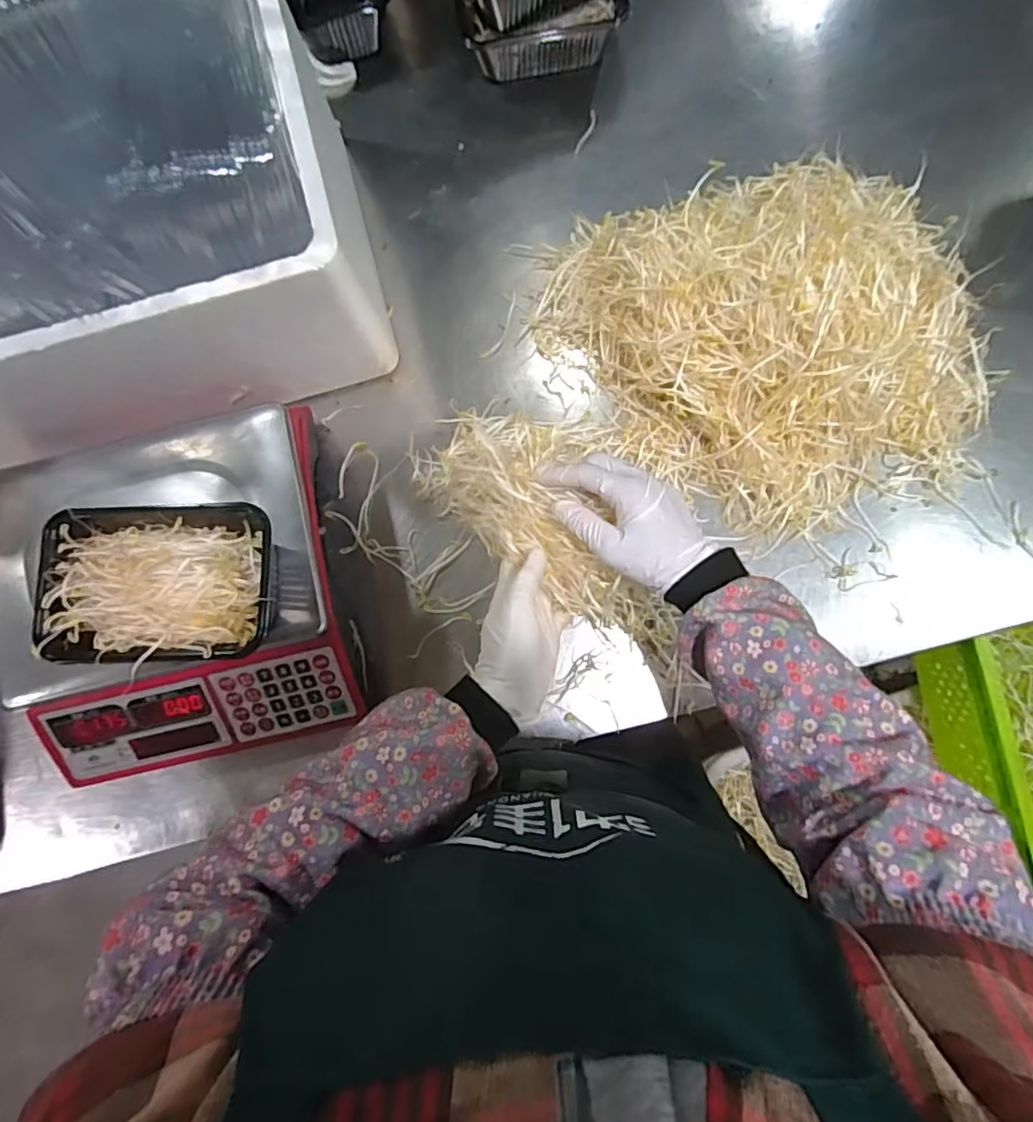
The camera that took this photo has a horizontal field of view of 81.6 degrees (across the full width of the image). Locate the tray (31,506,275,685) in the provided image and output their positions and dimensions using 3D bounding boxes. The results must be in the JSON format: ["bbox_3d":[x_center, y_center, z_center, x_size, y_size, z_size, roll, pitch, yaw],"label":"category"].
[{"bbox_3d":[-0.281,0.018,0.480,0.178,0.046,0.125,-5,82,3],"label":"tray"}]

